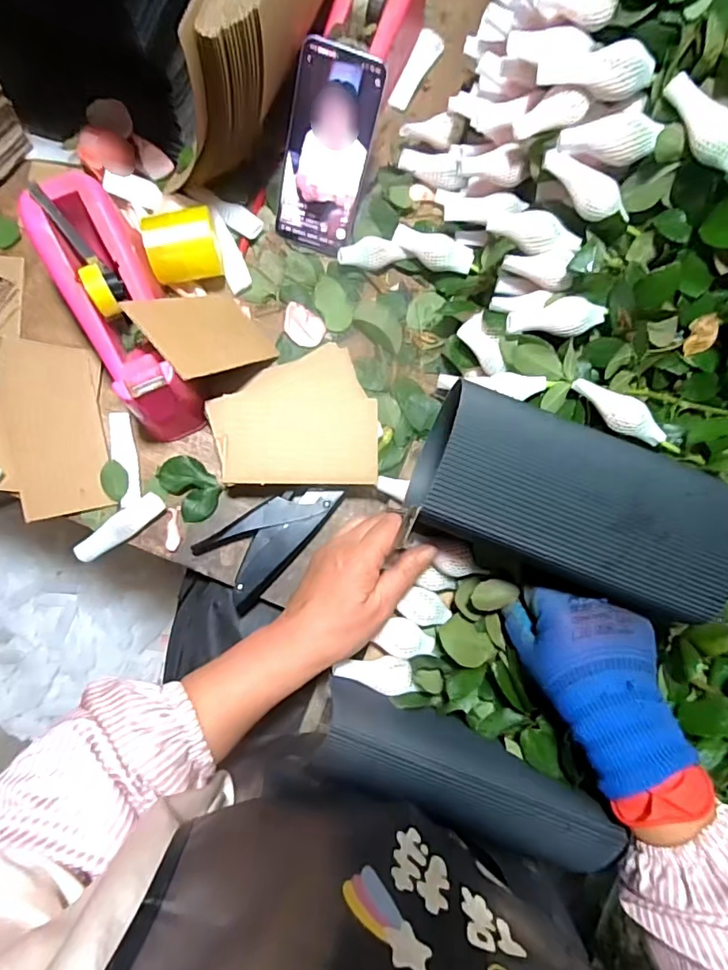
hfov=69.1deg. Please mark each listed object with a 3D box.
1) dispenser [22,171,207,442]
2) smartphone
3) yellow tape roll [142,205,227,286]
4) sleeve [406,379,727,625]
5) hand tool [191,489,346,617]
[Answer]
[{"bbox_3d":[-0.207,-0.146,0.462,0.072,0.097,0.203,-25,87,-8],"label":"dispenser"},{"bbox_3d":[-0.035,-0.306,0.494,0.075,0.160,0.007,15,39,-5],"label":"smartphone"},{"bbox_3d":[-0.168,-0.225,0.495,0.064,0.052,0.058,-12,86,-7],"label":"yellow tape roll"},{"bbox_3d":[0.146,0.019,0.385,0.207,0.084,0.103,18,83,-4],"label":"sleeve"},{"bbox_3d":[-0.083,0.048,0.501,0.138,0.024,0.073,-38,89,-8],"label":"hand tool"}]

